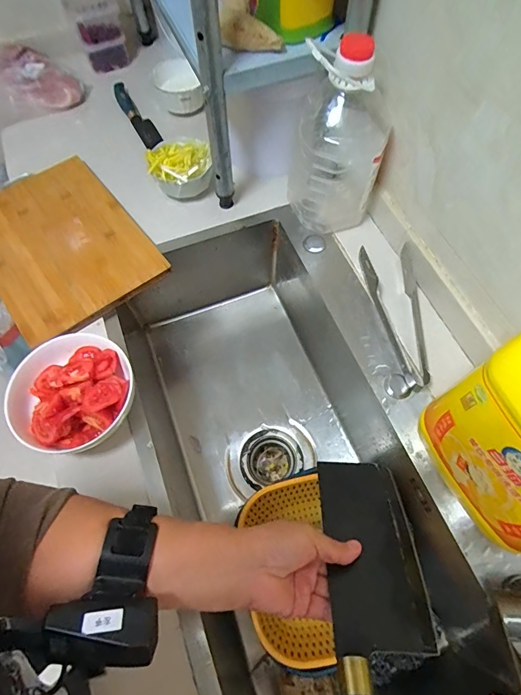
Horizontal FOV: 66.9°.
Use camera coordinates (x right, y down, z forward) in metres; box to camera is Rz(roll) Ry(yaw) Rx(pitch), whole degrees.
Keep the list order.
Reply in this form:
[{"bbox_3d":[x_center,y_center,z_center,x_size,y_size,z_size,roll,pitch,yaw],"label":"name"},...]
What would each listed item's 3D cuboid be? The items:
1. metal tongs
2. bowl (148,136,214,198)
[{"bbox_3d":[0.208,-0.047,0.583,0.081,0.035,0.229,-7,65,-2],"label":"metal tongs"},{"bbox_3d":[-0.134,-0.301,0.691,0.110,0.082,0.085,-20,66,-8],"label":"bowl"}]

